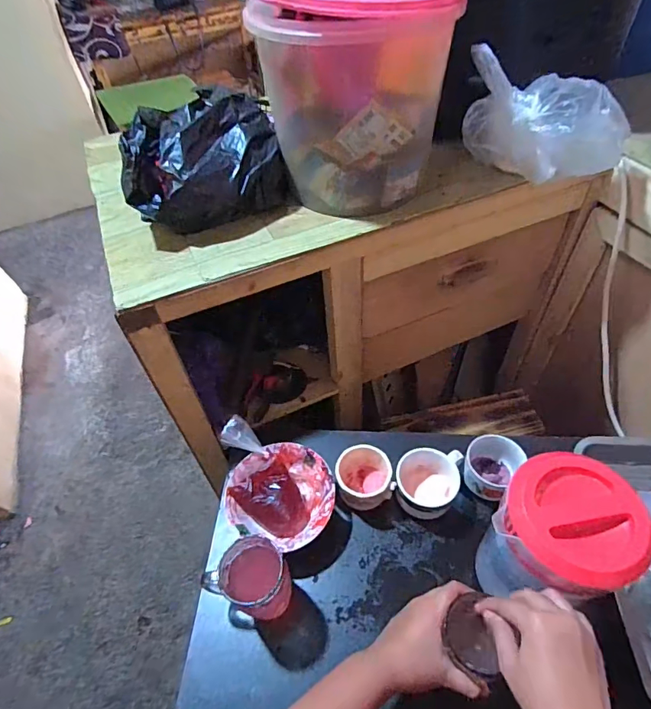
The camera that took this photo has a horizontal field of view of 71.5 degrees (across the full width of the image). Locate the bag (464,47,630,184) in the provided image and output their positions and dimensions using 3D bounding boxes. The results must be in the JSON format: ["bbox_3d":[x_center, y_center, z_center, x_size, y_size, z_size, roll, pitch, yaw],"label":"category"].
[{"bbox_3d":[0.297,-0.318,0.620,0.215,0.124,0.123,21,56,21],"label":"bag"}]

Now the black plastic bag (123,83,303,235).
[{"bbox_3d":[-0.168,-0.264,0.629,0.217,0.117,0.146,-20,52,-10],"label":"black plastic bag"}]

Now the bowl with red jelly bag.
[{"bbox_3d":[-0.076,0.189,0.642,0.177,0.070,0.145,12,54,15],"label":"bowl with red jelly bag"}]

